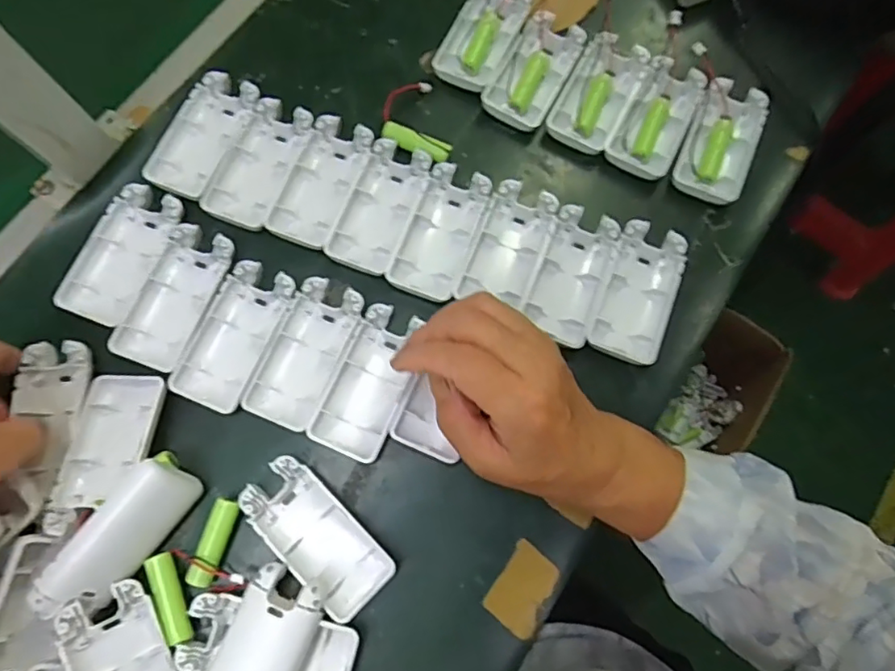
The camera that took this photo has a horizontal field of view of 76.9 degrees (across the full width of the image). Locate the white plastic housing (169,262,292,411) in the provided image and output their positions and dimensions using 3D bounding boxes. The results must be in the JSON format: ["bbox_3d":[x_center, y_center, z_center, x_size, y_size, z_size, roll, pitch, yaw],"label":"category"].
[{"bbox_3d":[-0.135,0.000,0.361,0.048,0.012,0.093,23,75,7],"label":"white plastic housing"}]

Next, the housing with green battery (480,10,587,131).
[{"bbox_3d":[0.064,-0.195,0.416,0.045,0.017,0.091,28,76,7],"label":"housing with green battery"}]

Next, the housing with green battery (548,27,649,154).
[{"bbox_3d":[0.110,-0.179,0.411,0.044,0.017,0.090,27,76,6],"label":"housing with green battery"}]

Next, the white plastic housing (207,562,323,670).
[{"bbox_3d":[-0.103,0.178,0.308,0.044,0.021,0.092,21,76,5],"label":"white plastic housing"}]

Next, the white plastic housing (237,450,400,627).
[{"bbox_3d":[-0.077,0.118,0.334,0.095,0.018,0.045,44,79,10],"label":"white plastic housing"}]

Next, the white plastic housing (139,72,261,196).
[{"bbox_3d":[-0.174,-0.142,0.401,0.048,0.013,0.096,21,76,5],"label":"white plastic housing"}]

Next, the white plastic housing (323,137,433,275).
[{"bbox_3d":[-0.045,-0.087,0.384,0.045,0.013,0.093,23,76,5],"label":"white plastic housing"}]

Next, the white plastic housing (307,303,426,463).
[{"bbox_3d":[-0.047,0.029,0.355,0.046,0.011,0.094,23,76,5],"label":"white plastic housing"}]

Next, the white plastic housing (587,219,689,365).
[{"bbox_3d":[0.125,-0.027,0.373,0.045,0.022,0.092,21,76,5],"label":"white plastic housing"}]

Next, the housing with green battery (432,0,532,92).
[{"bbox_3d":[0.028,-0.227,0.425,0.047,0.020,0.095,25,76,6],"label":"housing with green battery"}]

